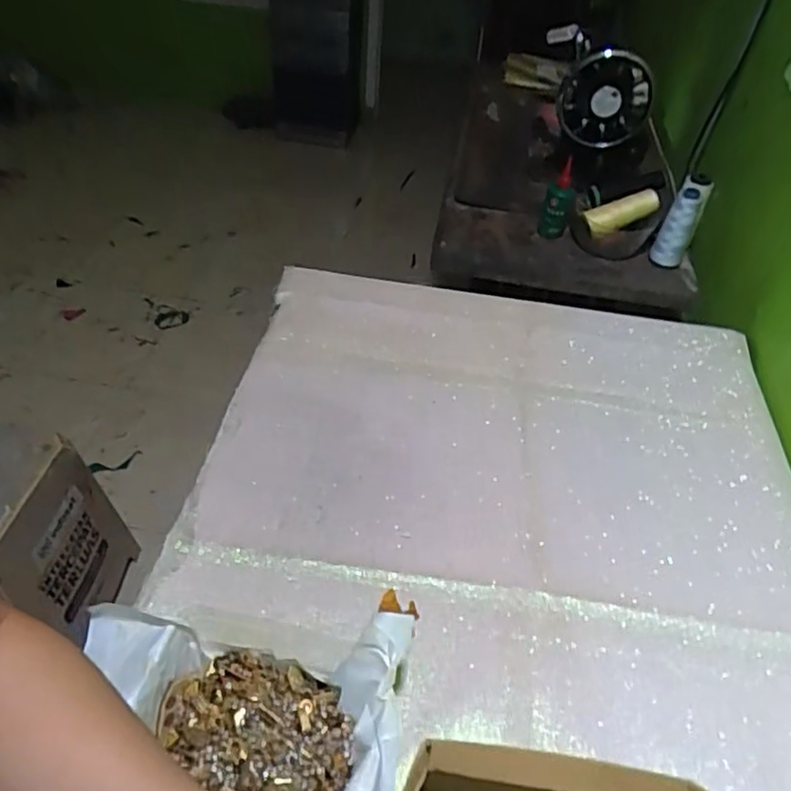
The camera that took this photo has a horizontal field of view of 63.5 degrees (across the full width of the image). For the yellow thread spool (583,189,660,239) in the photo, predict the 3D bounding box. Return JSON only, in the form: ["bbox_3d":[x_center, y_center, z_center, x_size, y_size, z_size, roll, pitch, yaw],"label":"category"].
[{"bbox_3d":[0.338,-0.271,0.949,0.105,0.035,0.034,-20,41,14],"label":"yellow thread spool"}]

